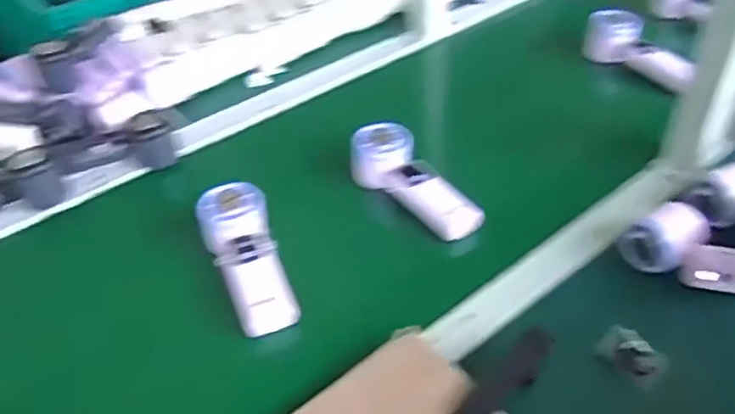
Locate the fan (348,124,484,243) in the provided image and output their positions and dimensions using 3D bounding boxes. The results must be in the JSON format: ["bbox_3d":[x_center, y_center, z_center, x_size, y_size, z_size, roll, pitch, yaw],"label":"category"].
[{"bbox_3d":[0.051,-0.021,0.740,0.060,0.045,0.172,-33,63,-30],"label":"fan"}]

